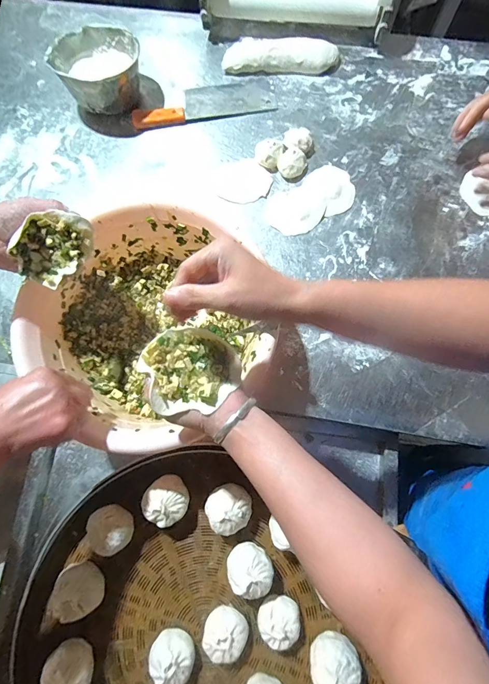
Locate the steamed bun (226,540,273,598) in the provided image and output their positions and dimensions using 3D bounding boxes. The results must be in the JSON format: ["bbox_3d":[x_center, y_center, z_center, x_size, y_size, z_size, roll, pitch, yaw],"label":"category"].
[{"bbox_3d":[0.008,0.317,0.484,0.065,0.061,0.061,15,78,5],"label":"steamed bun"}]

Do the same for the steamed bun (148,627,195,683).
[{"bbox_3d":[-0.098,0.426,0.470,0.059,0.039,0.055,0,77,2],"label":"steamed bun"}]

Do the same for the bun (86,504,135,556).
[{"bbox_3d":[-0.190,0.266,0.500,0.063,0.057,0.052,41,81,10],"label":"bun"}]

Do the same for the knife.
[{"bbox_3d":[-0.079,-0.475,0.682,0.277,0.021,0.080,-9,77,-1],"label":"knife"}]

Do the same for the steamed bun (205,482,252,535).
[{"bbox_3d":[-0.023,0.238,0.504,0.064,0.059,0.059,0,77,2],"label":"steamed bun"}]

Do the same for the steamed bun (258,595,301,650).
[{"bbox_3d":[0.048,0.384,0.478,0.058,0.041,0.057,-1,77,1],"label":"steamed bun"}]

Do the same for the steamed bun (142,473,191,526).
[{"bbox_3d":[-0.112,0.230,0.507,0.060,0.060,0.059,0,77,2],"label":"steamed bun"}]

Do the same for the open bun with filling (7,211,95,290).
[{"bbox_3d":[-0.236,-0.118,0.438,0.066,0.045,0.097,36,92,-19],"label":"open bun with filling"}]

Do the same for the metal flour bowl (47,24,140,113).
[{"bbox_3d":[-0.275,-0.508,0.667,0.152,0.080,0.130,-13,77,-1],"label":"metal flour bowl"}]

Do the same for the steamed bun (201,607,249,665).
[{"bbox_3d":[-0.025,0.399,0.477,0.060,0.041,0.057,6,77,3],"label":"steamed bun"}]

